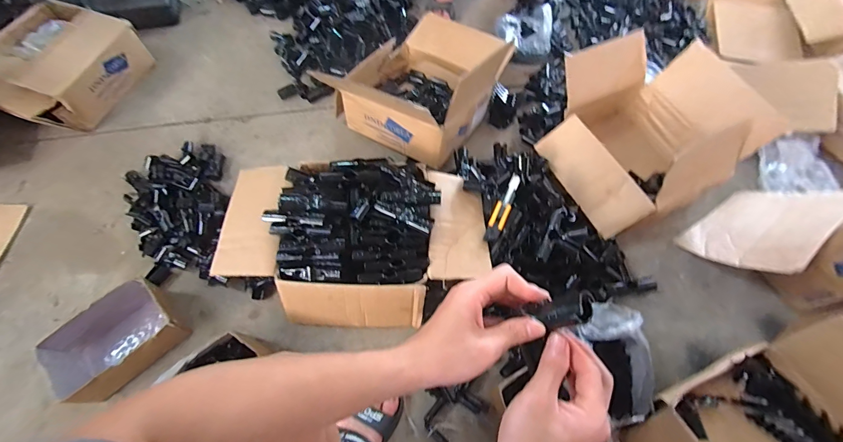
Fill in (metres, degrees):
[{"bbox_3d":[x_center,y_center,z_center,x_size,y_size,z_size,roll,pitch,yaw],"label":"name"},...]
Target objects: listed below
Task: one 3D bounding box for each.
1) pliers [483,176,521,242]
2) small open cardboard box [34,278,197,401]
[{"bbox_3d":[0.191,-0.031,0.827,0.035,0.017,0.187,26,66,10],"label":"pliers"},{"bbox_3d":[-0.627,0.247,0.735,0.218,0.096,0.149,-40,72,-20],"label":"small open cardboard box"}]

